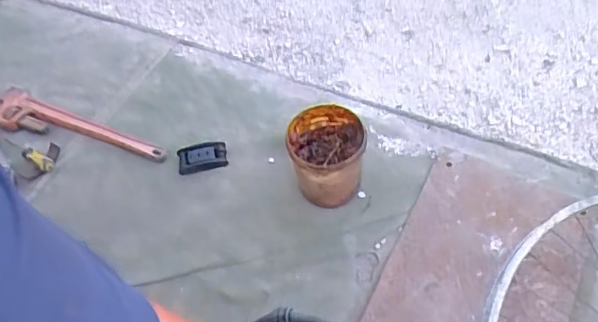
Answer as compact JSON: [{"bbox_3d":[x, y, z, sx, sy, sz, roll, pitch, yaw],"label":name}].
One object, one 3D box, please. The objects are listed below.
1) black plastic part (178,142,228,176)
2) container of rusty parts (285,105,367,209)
[{"bbox_3d":[-0.176,-0.006,1.014,0.089,0.029,0.045,-7,55,0],"label":"black plastic part"},{"bbox_3d":[0.045,-0.005,0.918,0.121,0.122,0.133,0,55,5],"label":"container of rusty parts"}]

